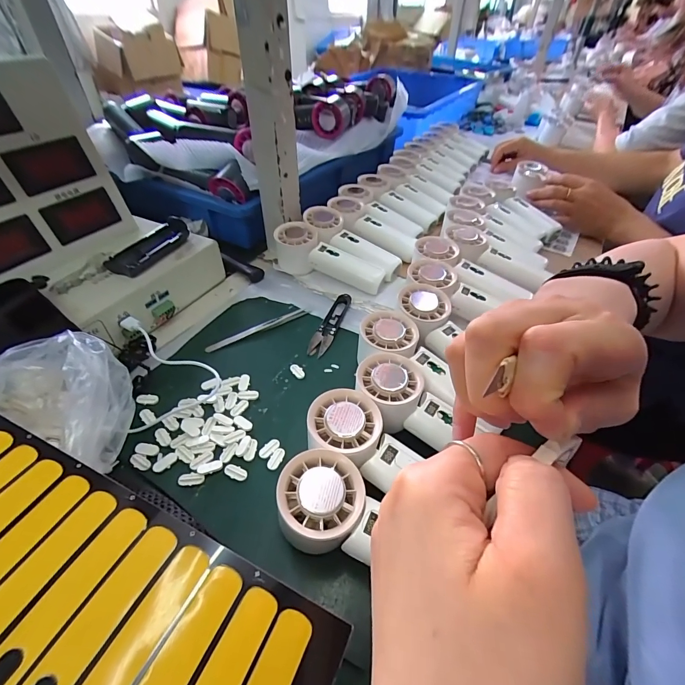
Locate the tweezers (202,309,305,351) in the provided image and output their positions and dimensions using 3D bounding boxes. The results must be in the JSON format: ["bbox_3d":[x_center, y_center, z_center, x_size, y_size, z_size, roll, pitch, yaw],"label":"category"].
[{"bbox_3d":[-0.098,-0.017,0.424,0.127,0.005,0.012,-23,49,-24],"label":"tweezers"}]

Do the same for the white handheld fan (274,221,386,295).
[{"bbox_3d":[-0.018,-0.113,0.486,0.151,0.056,0.056,16,45,15],"label":"white handheld fan"}]

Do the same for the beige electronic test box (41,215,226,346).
[{"bbox_3d":[-0.253,-0.074,0.437,0.126,0.060,0.189,17,45,16],"label":"beige electronic test box"}]

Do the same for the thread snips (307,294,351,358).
[{"bbox_3d":[-0.015,-0.024,0.426,0.024,0.012,0.101,16,45,15],"label":"thread snips"}]

